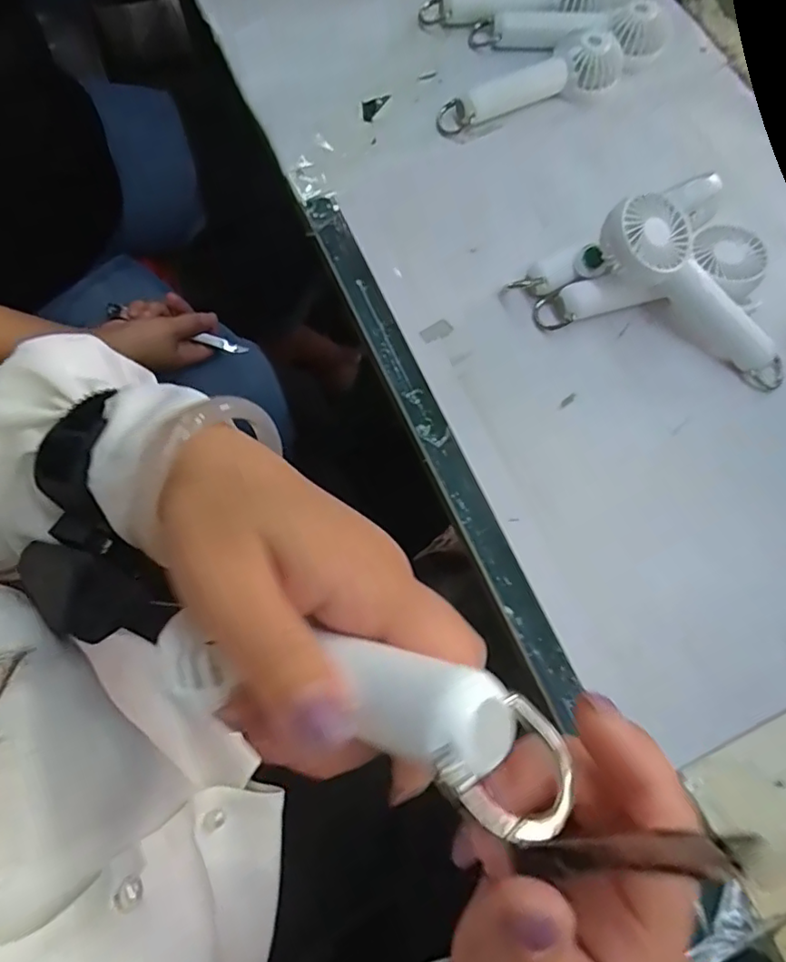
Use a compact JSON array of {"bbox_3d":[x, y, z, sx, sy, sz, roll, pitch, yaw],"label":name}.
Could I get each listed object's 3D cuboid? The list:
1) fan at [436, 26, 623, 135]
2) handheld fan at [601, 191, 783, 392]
[{"bbox_3d":[0.115,-0.322,0.461,0.162,0.031,0.045,-24,76,-12],"label":"fan"},{"bbox_3d":[0.208,-0.126,0.389,0.164,0.035,0.042,40,75,-13],"label":"handheld fan"}]

